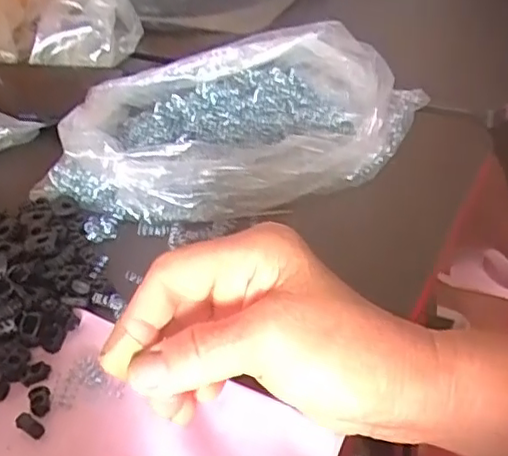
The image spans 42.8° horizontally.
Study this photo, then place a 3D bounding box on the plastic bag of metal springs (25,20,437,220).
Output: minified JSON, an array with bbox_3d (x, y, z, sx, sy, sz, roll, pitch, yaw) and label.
[{"bbox_3d":[-0.016,-0.070,0.428,0.244,0.066,0.125,-9,42,2],"label":"plastic bag of metal springs"}]

